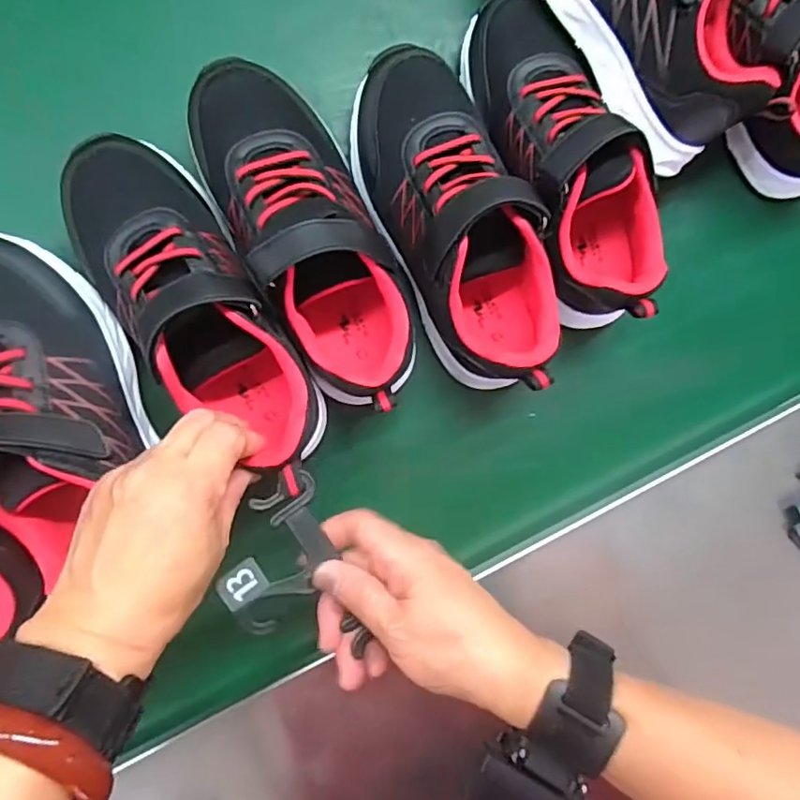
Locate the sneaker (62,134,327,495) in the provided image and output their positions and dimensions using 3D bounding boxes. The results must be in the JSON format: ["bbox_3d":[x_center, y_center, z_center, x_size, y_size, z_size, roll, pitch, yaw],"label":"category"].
[{"bbox_3d":[-0.115,-0.056,0.325,0.073,0.071,0.196,-33,94,-3],"label":"sneaker"}]

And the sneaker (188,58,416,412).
[{"bbox_3d":[-0.053,-0.098,0.344,0.073,0.092,0.196,-28,97,-4],"label":"sneaker"}]

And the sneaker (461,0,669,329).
[{"bbox_3d":[0.099,-0.146,0.364,0.077,0.093,0.208,-26,97,-4],"label":"sneaker"}]

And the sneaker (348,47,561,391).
[{"bbox_3d":[0.034,-0.107,0.348,0.075,0.075,0.197,-25,97,-4],"label":"sneaker"}]

